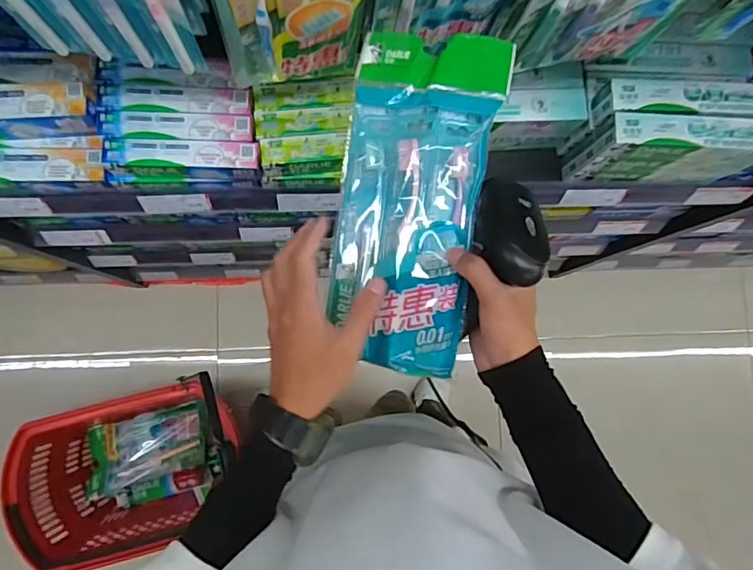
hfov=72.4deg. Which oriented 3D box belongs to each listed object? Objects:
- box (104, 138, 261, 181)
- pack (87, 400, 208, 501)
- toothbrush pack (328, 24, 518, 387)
[{"bbox_3d":[-0.239,-0.156,0.645,0.182,0.035,0.042,0,83,-4],"label":"box"},{"bbox_3d":[-0.529,0.370,1.194,0.278,0.050,0.165,-17,62,-5],"label":"pack"},{"bbox_3d":[0.029,-0.069,0.438,0.128,0.026,0.279,6,91,18],"label":"toothbrush pack"}]

